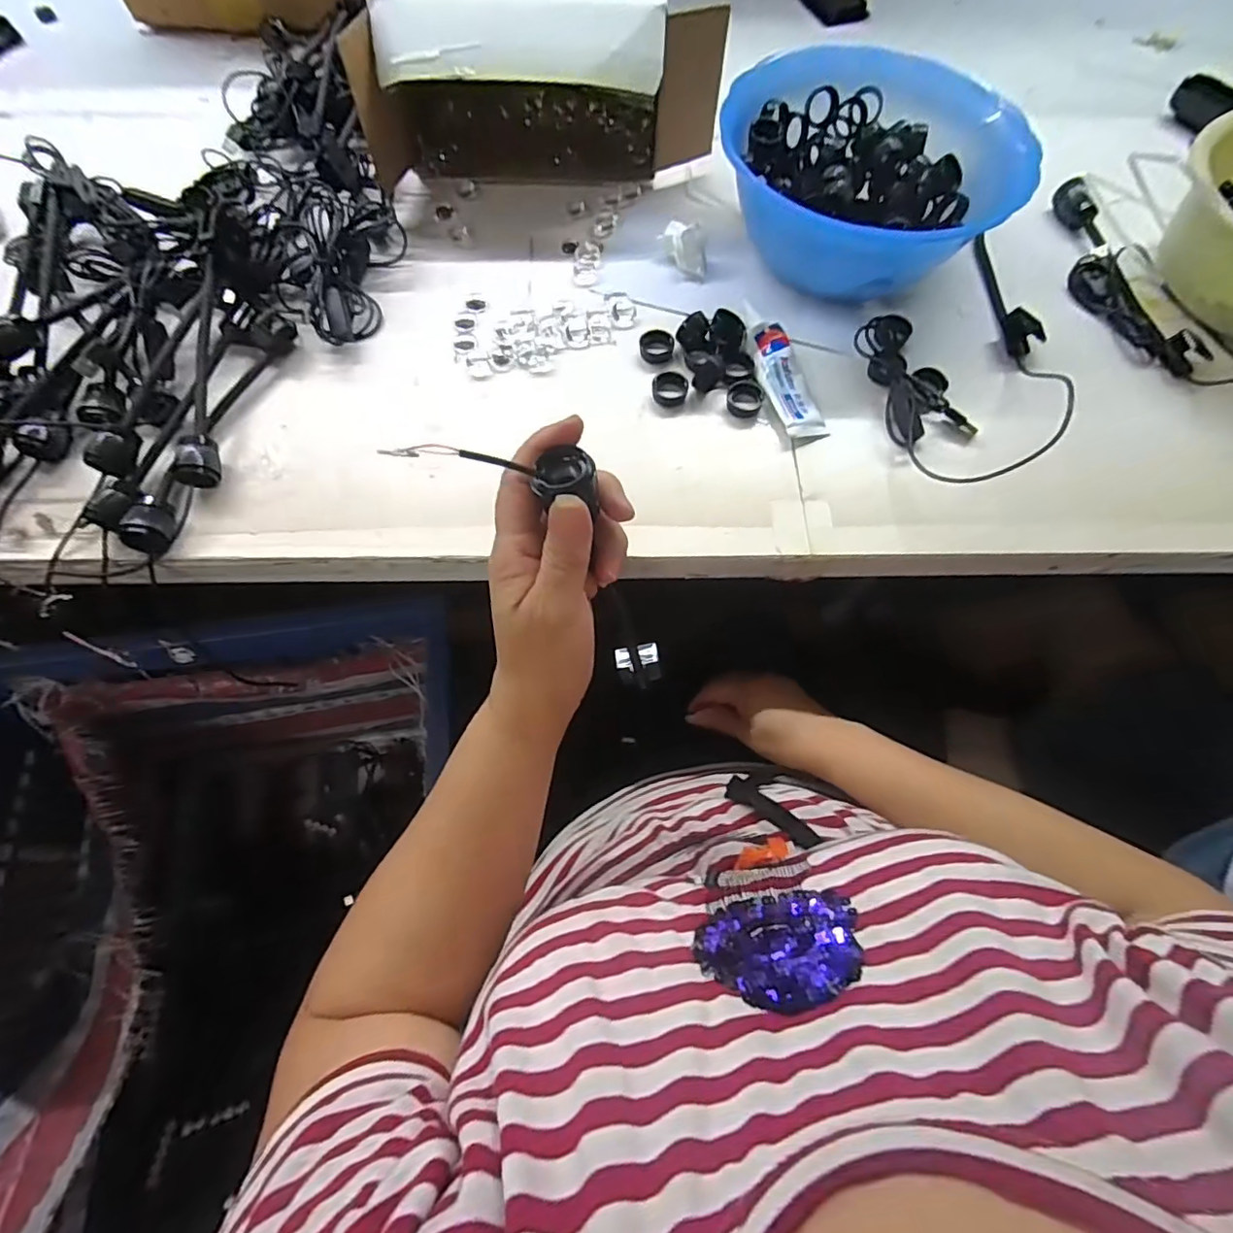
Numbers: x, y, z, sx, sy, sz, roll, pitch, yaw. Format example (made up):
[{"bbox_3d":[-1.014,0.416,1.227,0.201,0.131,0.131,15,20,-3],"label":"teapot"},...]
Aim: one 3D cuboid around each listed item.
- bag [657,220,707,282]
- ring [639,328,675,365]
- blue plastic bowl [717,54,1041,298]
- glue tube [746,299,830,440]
[{"bbox_3d":[0.060,-0.330,0.511,0.044,0.032,0.037,7,68,3],"label":"bag"},{"bbox_3d":[0.034,-0.226,0.478,0.029,0.012,0.025,-4,67,-1],"label":"ring"},{"bbox_3d":[0.203,-0.367,0.490,0.218,0.095,0.200,0,67,0],"label":"blue plastic bowl"},{"bbox_3d":[0.134,-0.200,0.460,0.036,0.021,0.131,-12,68,-5],"label":"glue tube"}]

